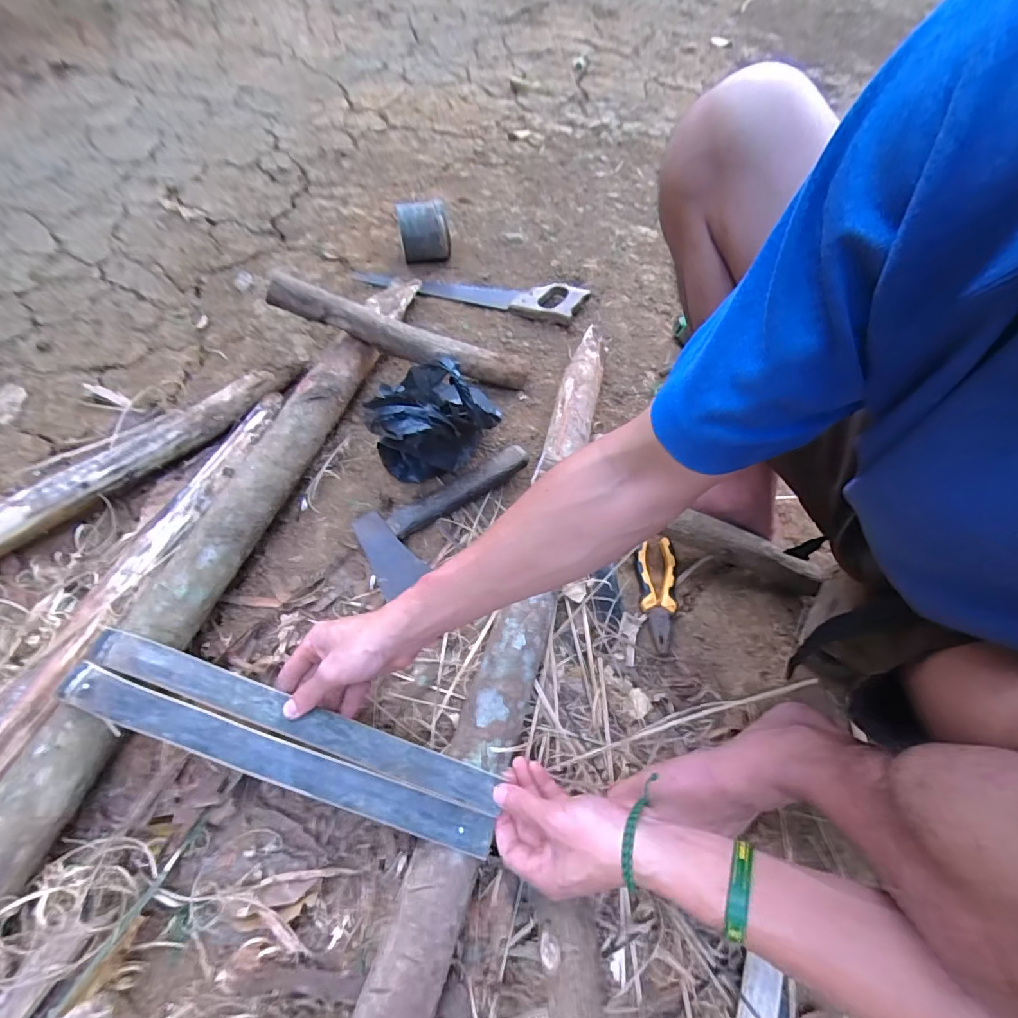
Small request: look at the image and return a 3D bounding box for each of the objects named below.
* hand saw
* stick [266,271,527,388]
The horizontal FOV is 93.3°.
[{"bbox_3d":[-0.073,-0.396,0.866,0.420,0.029,0.098,7,56,0],"label":"hand saw"},{"bbox_3d":[-0.155,-0.261,0.716,0.379,0.050,0.059,17,56,-11],"label":"stick"}]

